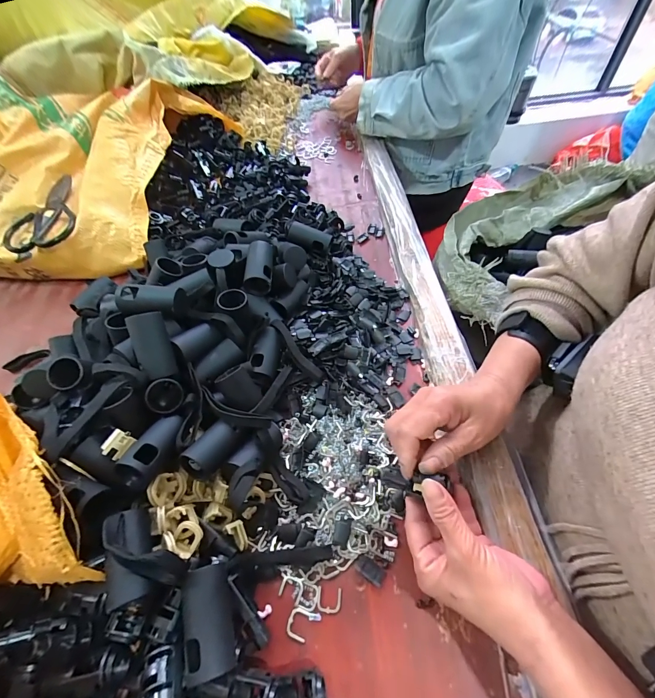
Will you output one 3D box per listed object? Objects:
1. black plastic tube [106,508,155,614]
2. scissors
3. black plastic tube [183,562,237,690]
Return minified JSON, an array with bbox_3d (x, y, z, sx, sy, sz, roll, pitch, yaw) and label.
[{"bbox_3d":[-0.145,0.154,0.250,0.026,0.030,0.062,-16,56,-6],"label":"black plastic tube"},{"bbox_3d":[-0.455,-0.219,0.537,0.095,0.019,0.192,-19,56,-7],"label":"scissors"},{"bbox_3d":[-0.081,0.186,0.231,0.028,0.029,0.060,-17,56,-6],"label":"black plastic tube"}]

